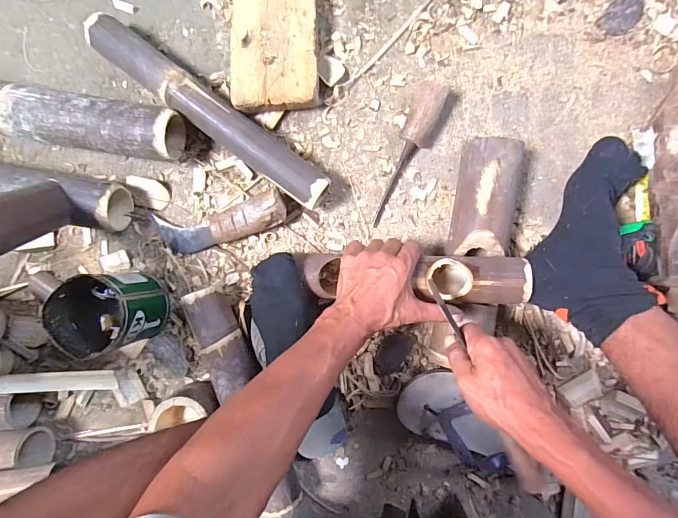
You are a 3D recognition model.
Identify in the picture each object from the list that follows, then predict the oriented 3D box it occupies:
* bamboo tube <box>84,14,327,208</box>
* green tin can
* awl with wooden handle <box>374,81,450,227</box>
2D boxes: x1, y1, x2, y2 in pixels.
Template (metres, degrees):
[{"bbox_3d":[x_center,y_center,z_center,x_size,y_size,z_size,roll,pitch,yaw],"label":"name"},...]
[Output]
[{"bbox_3d":[-0.177,-0.200,0.532,0.382,0.058,0.053,37,95,0],"label":"bamboo tube"},{"bbox_3d":[-0.307,0.070,0.522,0.103,0.115,0.100,0,94,3],"label":"green tin can"},{"bbox_3d":[0.095,-0.151,0.530,0.046,0.051,0.221,23,93,0],"label":"awl with wooden handle"}]

